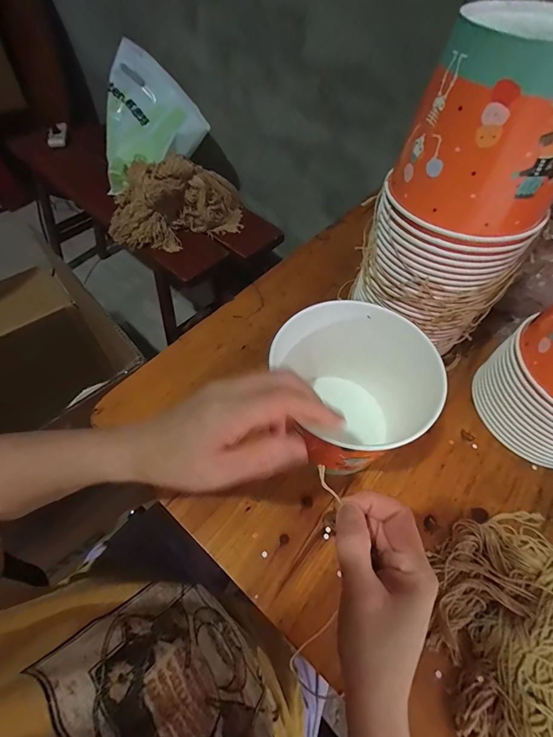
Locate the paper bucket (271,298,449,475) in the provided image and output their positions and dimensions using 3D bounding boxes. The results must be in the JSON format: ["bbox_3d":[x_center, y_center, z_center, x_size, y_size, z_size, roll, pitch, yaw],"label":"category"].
[{"bbox_3d":[0.081,0.028,0.368,0.145,0.126,0.161,-13,58,-12],"label":"paper bucket"}]

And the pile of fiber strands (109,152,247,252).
[{"bbox_3d":[-0.267,-0.447,0.897,0.367,0.176,0.151,-20,60,-15],"label":"pile of fiber strands"}]

